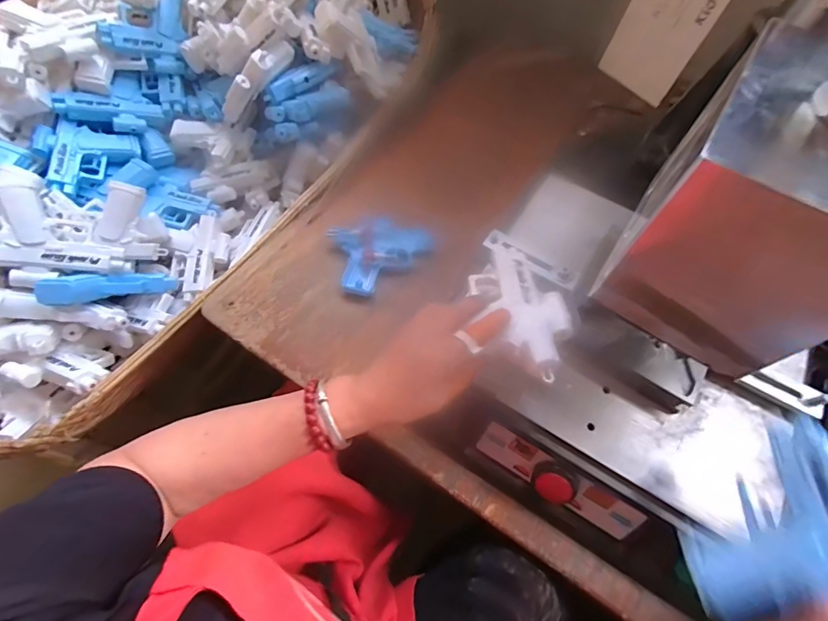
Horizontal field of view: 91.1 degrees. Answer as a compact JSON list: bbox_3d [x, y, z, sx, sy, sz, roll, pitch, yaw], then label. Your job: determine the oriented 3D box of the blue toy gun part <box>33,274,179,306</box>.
[{"bbox_3d":[-0.402,-0.033,0.546,0.029,0.034,0.157,45,29,19],"label":"blue toy gun part"}]

